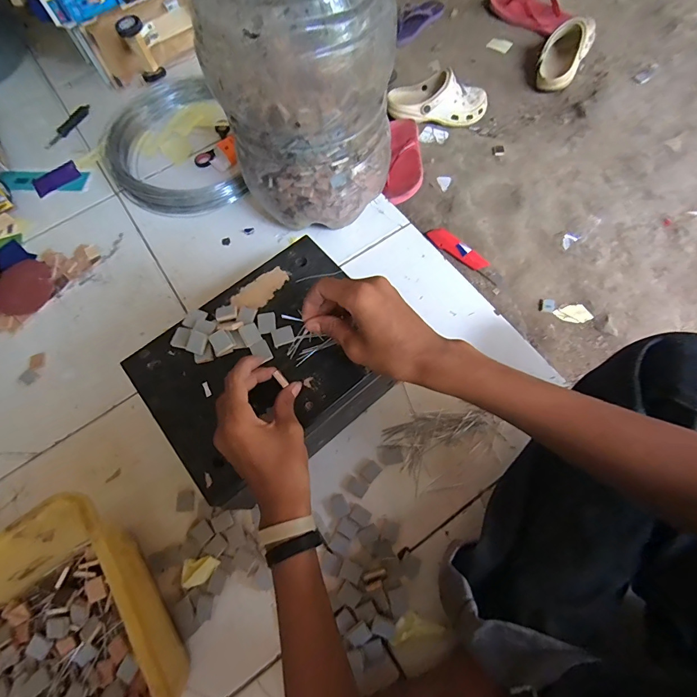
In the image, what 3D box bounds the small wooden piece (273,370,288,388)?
[{"bbox_3d":[-0.072,0.032,0.410,0.008,0.004,0.018,-34,78,-14],"label":"small wooden piece"}]

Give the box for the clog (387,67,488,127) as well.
[{"bbox_3d":[0.210,-0.585,0.919,0.229,0.076,0.128,14,70,9],"label":"clog"}]

